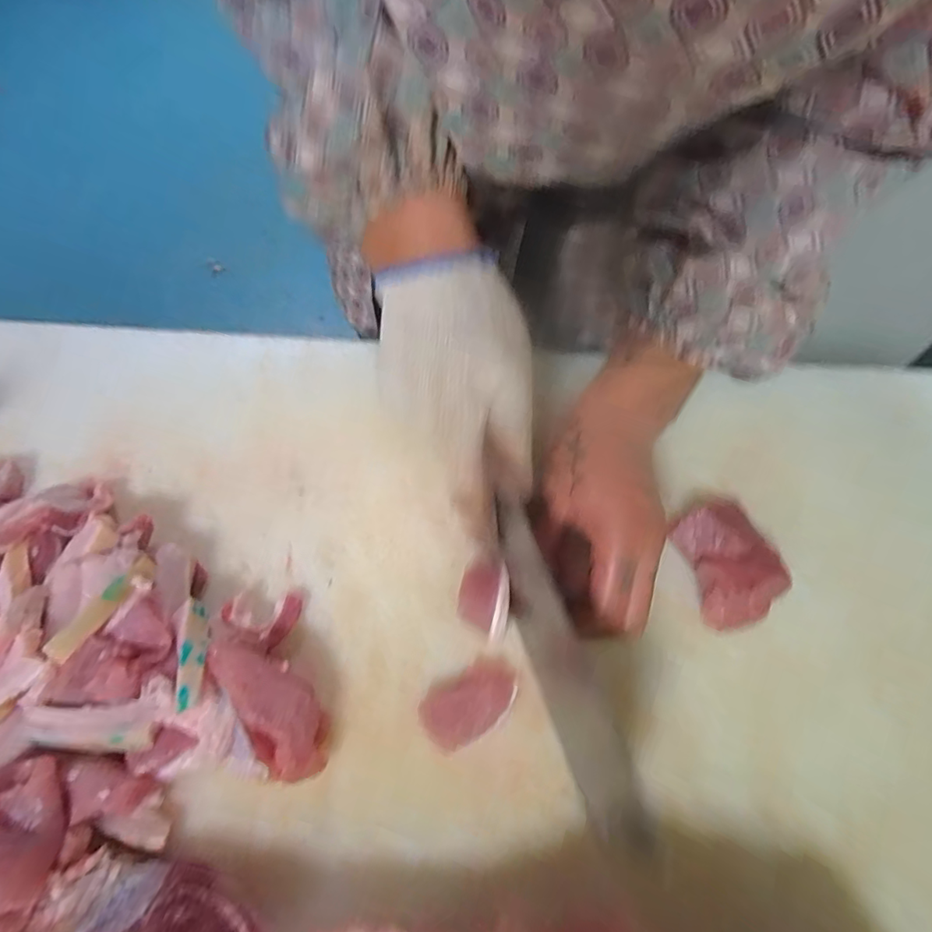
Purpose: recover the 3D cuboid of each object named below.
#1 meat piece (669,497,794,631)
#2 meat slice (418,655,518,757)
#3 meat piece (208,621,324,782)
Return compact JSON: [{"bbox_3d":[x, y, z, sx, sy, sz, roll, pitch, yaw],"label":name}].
[{"bbox_3d":[0.174,0.066,0.364,0.061,0.037,0.077,-8,59,-8],"label":"meat piece"},{"bbox_3d":[0.004,0.138,0.321,0.061,0.014,0.037,-32,65,-21],"label":"meat slice"},{"bbox_3d":[-0.110,0.127,0.308,0.035,0.035,0.098,-33,66,-21],"label":"meat piece"}]

